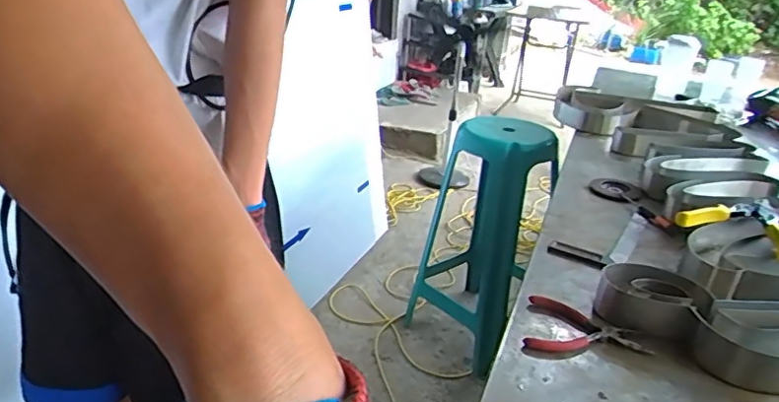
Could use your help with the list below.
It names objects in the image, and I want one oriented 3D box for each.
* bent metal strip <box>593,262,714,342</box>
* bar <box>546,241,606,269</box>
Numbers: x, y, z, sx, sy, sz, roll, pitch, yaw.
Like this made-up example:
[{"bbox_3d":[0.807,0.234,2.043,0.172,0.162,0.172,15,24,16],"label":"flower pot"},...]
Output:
[{"bbox_3d":[0.344,0.132,0.759,0.134,0.051,0.105,15,26,24],"label":"bent metal strip"},{"bbox_3d":[0.292,0.086,0.907,0.090,0.013,0.035,18,28,30],"label":"bar"}]

